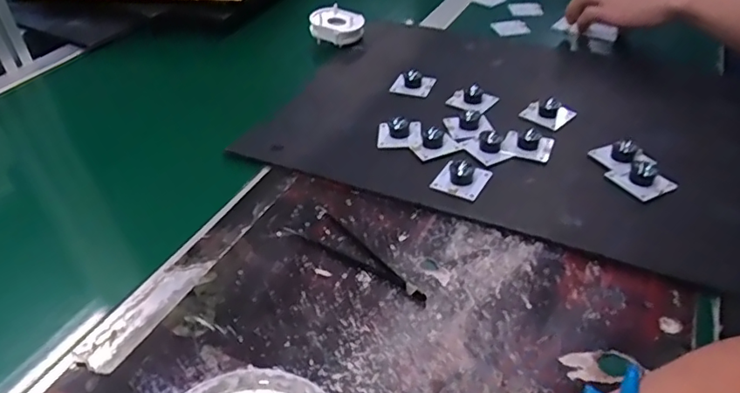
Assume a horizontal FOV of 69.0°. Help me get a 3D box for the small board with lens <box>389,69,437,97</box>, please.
[{"bbox_3d":[0.050,-0.133,0.625,0.045,0.025,0.038,16,43,20],"label":"small board with lens"}]

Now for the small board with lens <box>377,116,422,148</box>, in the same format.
[{"bbox_3d":[0.030,-0.070,0.545,0.043,0.025,0.054,2,40,4],"label":"small board with lens"}]

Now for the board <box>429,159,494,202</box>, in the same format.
[{"bbox_3d":[0.082,-0.020,0.479,0.043,0.018,0.041,20,45,24],"label":"board"}]

